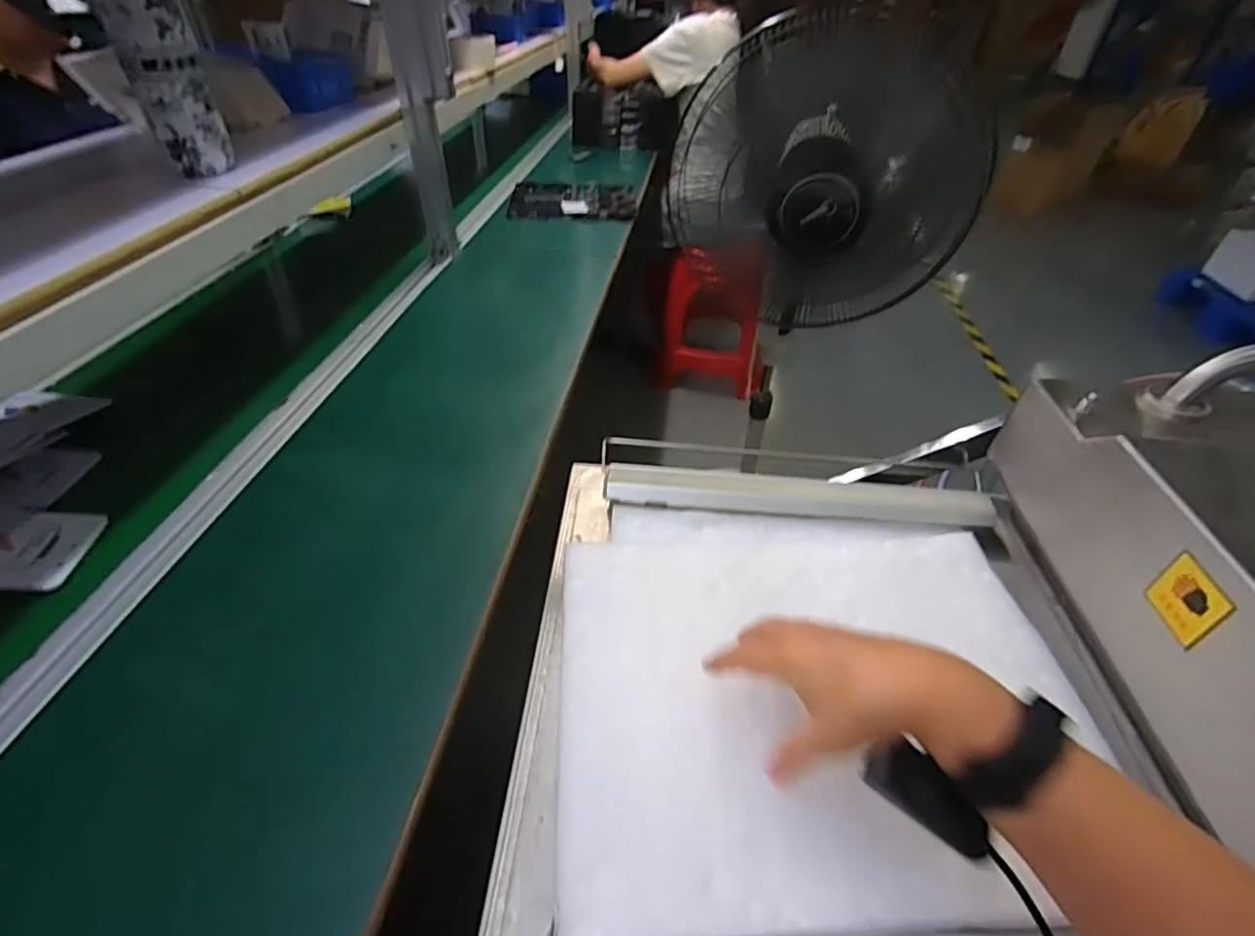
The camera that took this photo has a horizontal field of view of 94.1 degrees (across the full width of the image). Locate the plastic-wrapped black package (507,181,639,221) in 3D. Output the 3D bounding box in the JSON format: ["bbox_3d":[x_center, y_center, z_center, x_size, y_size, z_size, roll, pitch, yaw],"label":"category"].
[{"bbox_3d":[-0.116,-0.596,1.292,0.277,0.029,0.193,-4,43,-7],"label":"plastic-wrapped black package"}]

